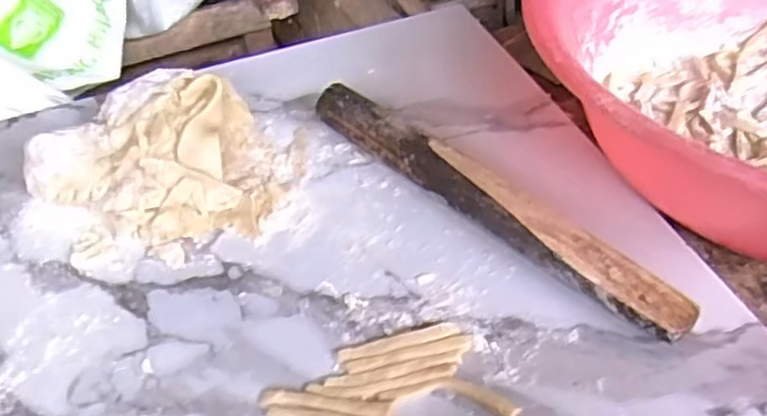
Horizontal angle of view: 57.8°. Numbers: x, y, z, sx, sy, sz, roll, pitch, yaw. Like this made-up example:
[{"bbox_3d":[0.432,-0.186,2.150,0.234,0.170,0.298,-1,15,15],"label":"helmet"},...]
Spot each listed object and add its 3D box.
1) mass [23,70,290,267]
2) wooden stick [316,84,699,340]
[{"bbox_3d":[-0.158,-0.033,0.493,0.157,0.060,0.131,-24,49,-22],"label":"mass"},{"bbox_3d":[0.065,-0.006,0.472,0.035,0.037,0.301,-35,54,-30],"label":"wooden stick"}]

